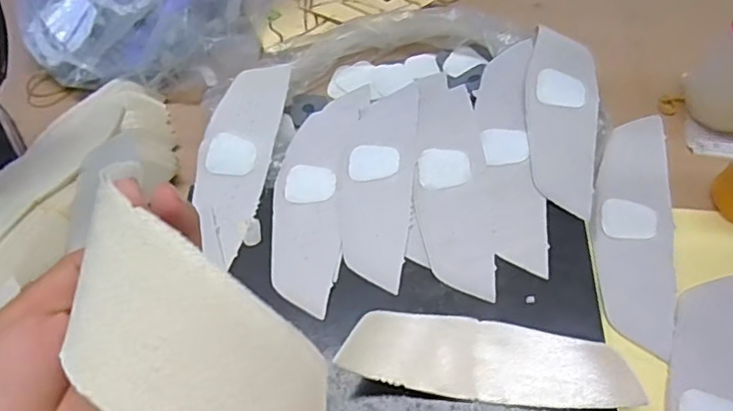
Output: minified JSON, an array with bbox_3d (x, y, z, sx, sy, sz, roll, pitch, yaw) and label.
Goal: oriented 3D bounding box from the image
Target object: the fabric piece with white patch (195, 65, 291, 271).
[{"bbox_3d":[-0.103,-0.042,0.455,0.054,0.012,0.182,8,65,-2],"label":"fabric piece with white patch"}]

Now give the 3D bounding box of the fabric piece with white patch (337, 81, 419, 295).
[{"bbox_3d":[0.009,-0.026,0.445,0.055,0.021,0.190,3,58,7],"label":"fabric piece with white patch"}]

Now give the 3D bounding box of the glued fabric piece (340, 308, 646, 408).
[{"bbox_3d":[0.073,0.090,0.346,0.167,0.036,0.046,3,59,6],"label":"glued fabric piece"}]

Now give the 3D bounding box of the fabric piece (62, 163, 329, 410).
[{"bbox_3d":[-0.051,0.045,0.171,0.051,0.018,0.106,-44,100,-12],"label":"fabric piece"}]

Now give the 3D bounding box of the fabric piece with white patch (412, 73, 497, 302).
[{"bbox_3d":[0.063,-0.032,0.437,0.054,0.011,0.211,-3,58,2],"label":"fabric piece with white patch"}]

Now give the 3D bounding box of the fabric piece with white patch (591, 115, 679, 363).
[{"bbox_3d":[0.202,0.010,0.431,0.056,0.004,0.198,10,60,10],"label":"fabric piece with white patch"}]

